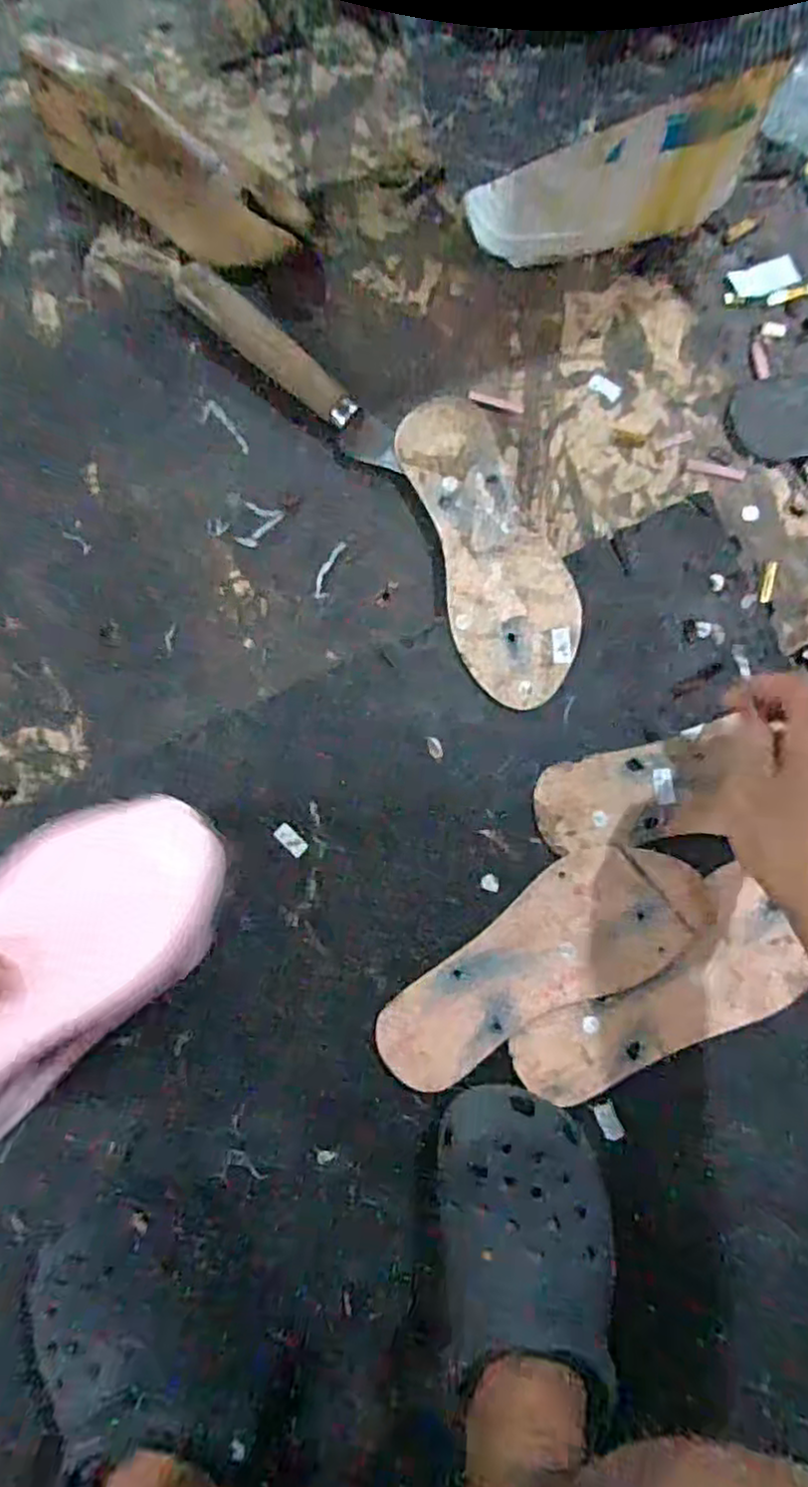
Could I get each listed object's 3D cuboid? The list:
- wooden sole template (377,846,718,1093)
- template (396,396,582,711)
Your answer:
[{"bbox_3d":[0.091,0.148,0.474,0.236,0.010,0.090,-33,85,1],"label":"wooden sole template"},{"bbox_3d":[0.064,-0.140,0.499,0.086,0.009,0.227,-17,85,3],"label":"template"}]

